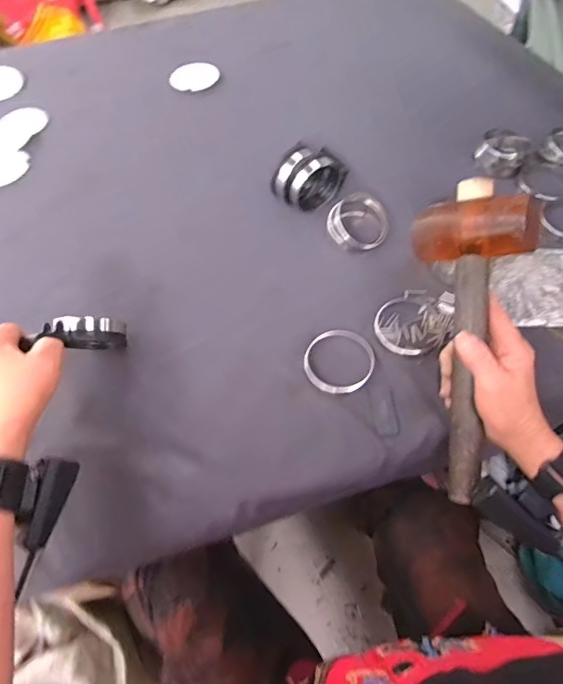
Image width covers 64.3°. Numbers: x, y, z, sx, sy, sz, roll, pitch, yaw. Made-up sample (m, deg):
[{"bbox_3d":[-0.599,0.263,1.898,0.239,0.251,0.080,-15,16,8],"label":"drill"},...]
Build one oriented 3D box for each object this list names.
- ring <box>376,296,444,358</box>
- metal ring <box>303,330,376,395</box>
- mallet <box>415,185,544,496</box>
[{"bbox_3d":[0.141,-0.022,0.495,0.072,0.010,0.081,11,59,9],"label":"ring"},{"bbox_3d":[0.061,0.019,0.474,0.073,0.004,0.074,12,59,10],"label":"metal ring"},{"bbox_3d":[0.177,-0.001,0.415,0.100,0.052,0.282,2,96,35],"label":"mallet"}]

